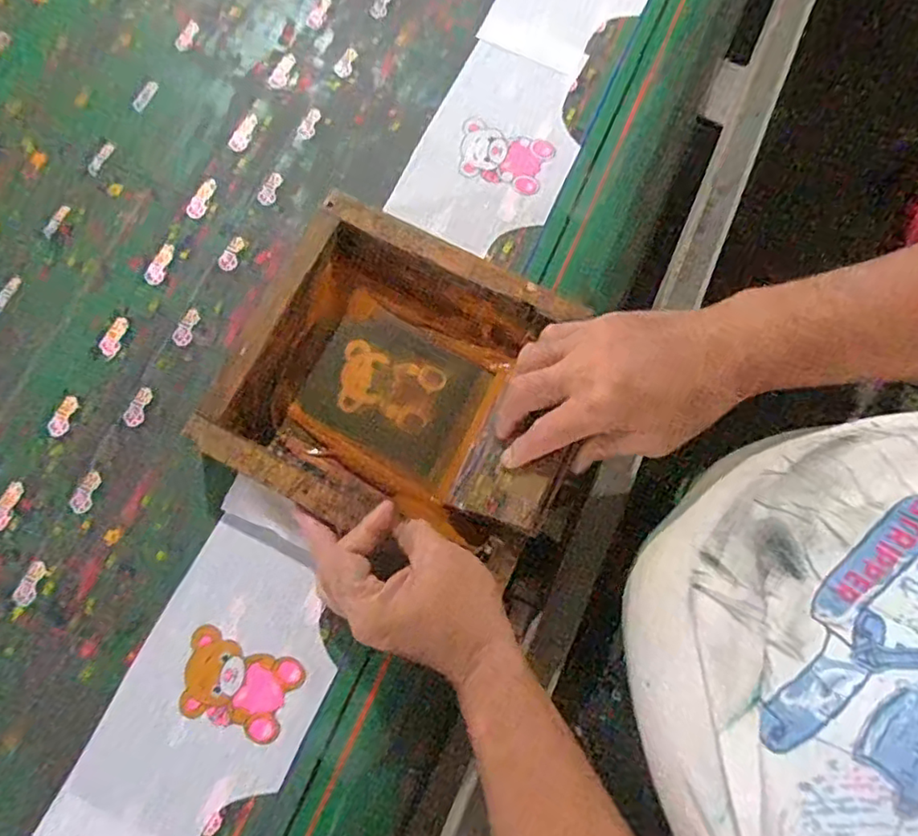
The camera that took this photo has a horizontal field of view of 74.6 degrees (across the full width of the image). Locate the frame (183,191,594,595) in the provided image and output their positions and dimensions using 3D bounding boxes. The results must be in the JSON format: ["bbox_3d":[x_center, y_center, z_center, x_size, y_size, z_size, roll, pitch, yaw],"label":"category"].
[{"bbox_3d":[-0.046,-0.028,0.480,0.265,0.049,0.233,27,77,7],"label":"frame"}]

